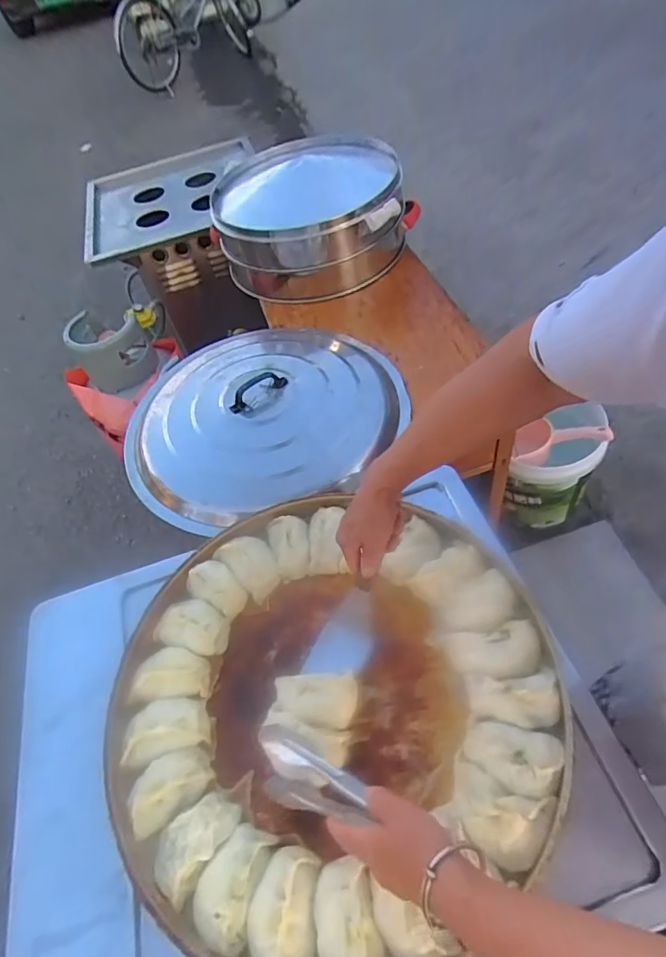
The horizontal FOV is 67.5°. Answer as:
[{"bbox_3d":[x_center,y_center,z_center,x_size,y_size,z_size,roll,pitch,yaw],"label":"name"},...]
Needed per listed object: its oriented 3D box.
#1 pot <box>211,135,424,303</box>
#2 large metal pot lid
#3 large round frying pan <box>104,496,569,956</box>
[{"bbox_3d":[-0.061,-0.684,1.281,0.492,0.220,0.397,-10,53,5],"label":"pot"},{"bbox_3d":[-0.146,-0.149,1.003,0.537,0.076,0.471,-24,53,-6],"label":"large metal pot lid"},{"bbox_3d":[-0.008,0.266,0.632,0.526,0.091,0.535,-6,54,8],"label":"large round frying pan"}]

